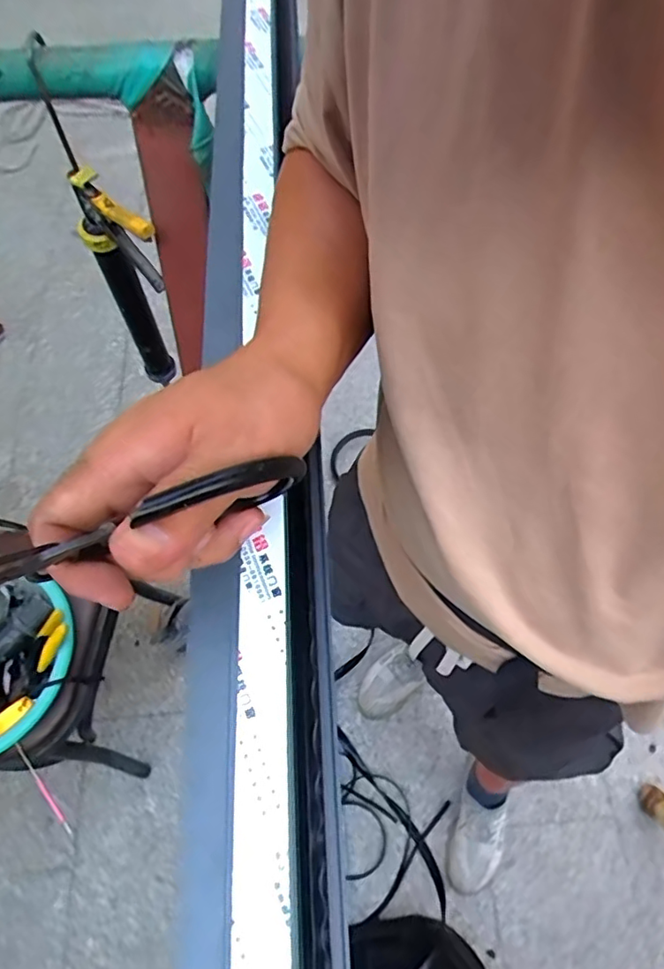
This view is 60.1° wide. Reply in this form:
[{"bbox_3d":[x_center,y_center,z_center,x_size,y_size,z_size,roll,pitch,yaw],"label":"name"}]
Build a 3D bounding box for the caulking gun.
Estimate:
[{"bbox_3d":[-0.324,-0.327,0.944,0.064,0.605,0.195,-34,68,-15],"label":"caulking gun"}]

